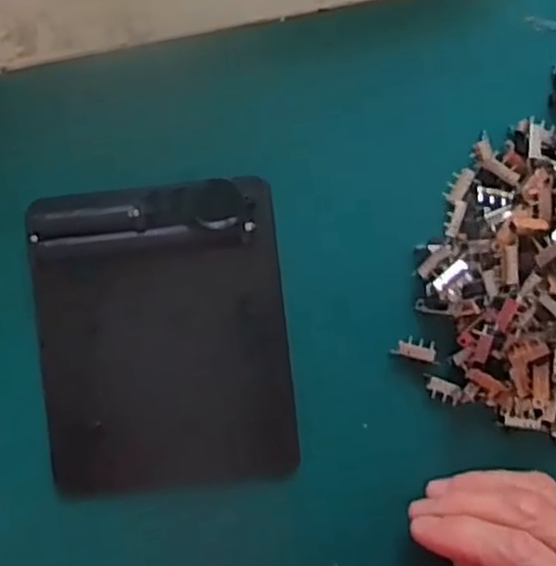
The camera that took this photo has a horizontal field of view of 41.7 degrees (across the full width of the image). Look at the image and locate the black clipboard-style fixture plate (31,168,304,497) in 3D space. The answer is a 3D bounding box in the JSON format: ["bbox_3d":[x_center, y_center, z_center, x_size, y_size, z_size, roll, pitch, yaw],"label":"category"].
[{"bbox_3d":[-0.051,0.025,0.321,0.109,0.016,0.133,-6,89,2],"label":"black clipboard-style fixture plate"}]

